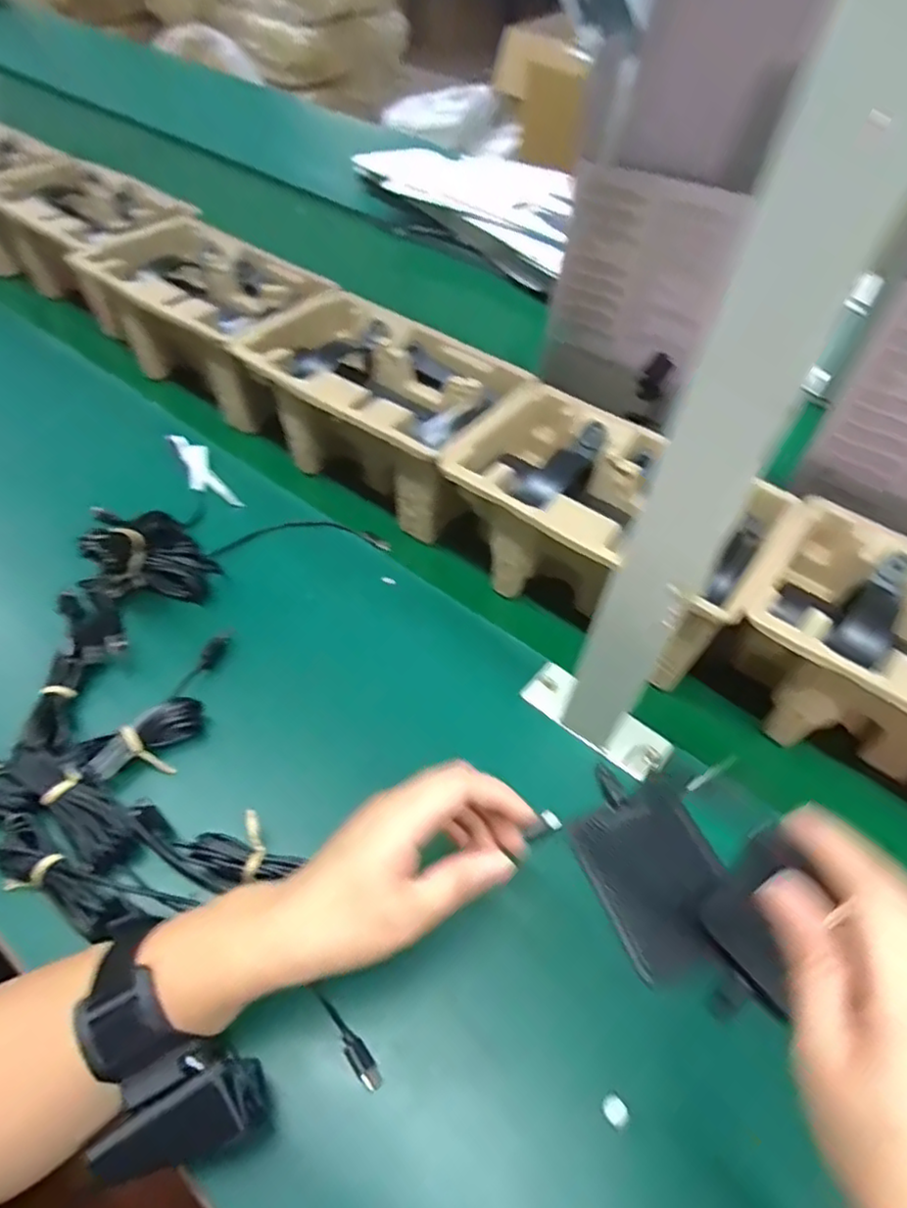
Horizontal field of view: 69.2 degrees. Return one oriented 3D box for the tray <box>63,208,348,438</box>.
[{"bbox_3d":[-0.258,-0.294,0.675,0.268,0.107,0.152,31,52,21],"label":"tray"}]

